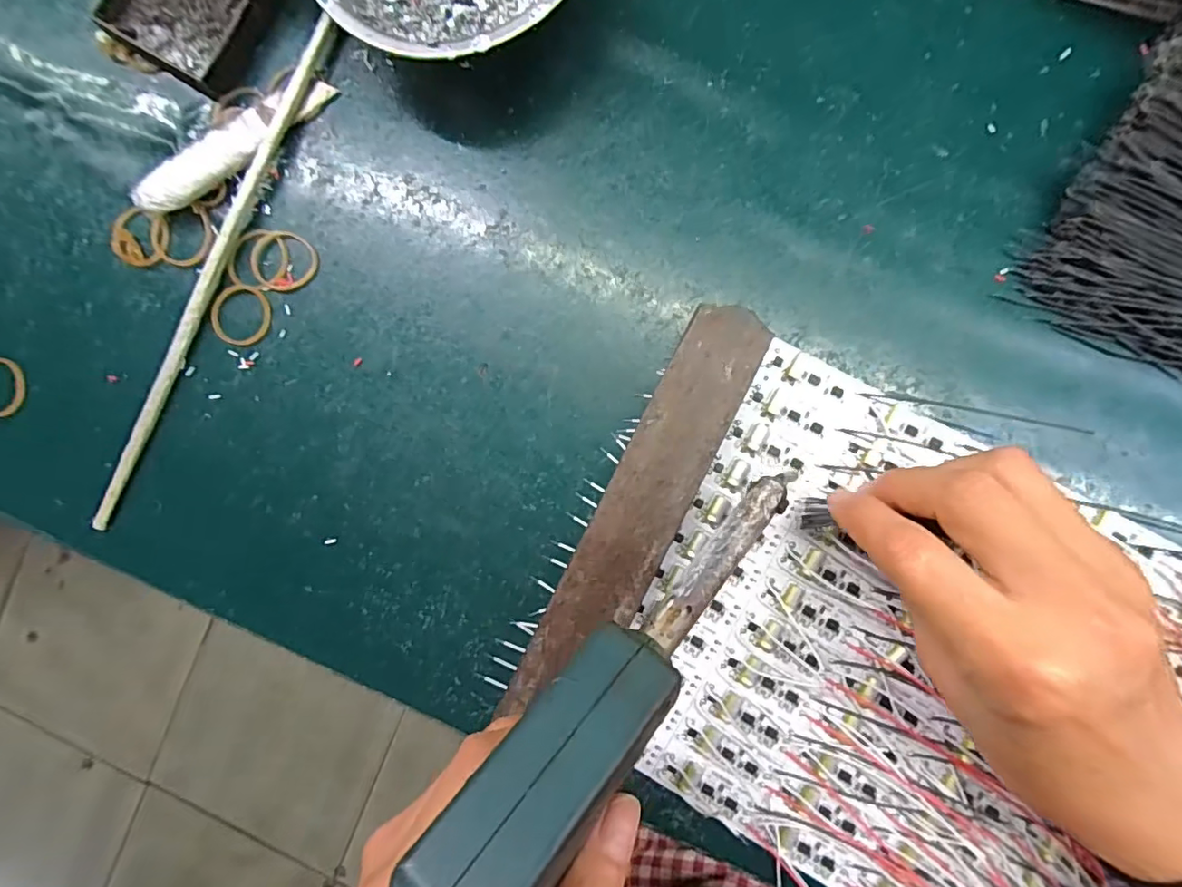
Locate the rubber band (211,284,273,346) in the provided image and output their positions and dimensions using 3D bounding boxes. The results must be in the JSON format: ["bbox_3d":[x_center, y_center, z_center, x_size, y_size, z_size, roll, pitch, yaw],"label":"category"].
[{"bbox_3d":[-0.166,-0.061,0.266,0.027,0.004,0.029,0,90,6],"label":"rubber band"}]

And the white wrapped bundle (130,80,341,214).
[{"bbox_3d":[-0.167,-0.140,0.263,0.102,0.014,0.019,-40,86,-8],"label":"white wrapped bundle"}]

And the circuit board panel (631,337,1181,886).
[{"bbox_3d":[0.133,0.092,0.235,0.223,0.020,0.195,28,93,5],"label":"circuit board panel"}]

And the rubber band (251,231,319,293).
[{"bbox_3d":[-0.146,-0.086,0.265,0.031,0.004,0.028,21,93,6],"label":"rubber band"}]

